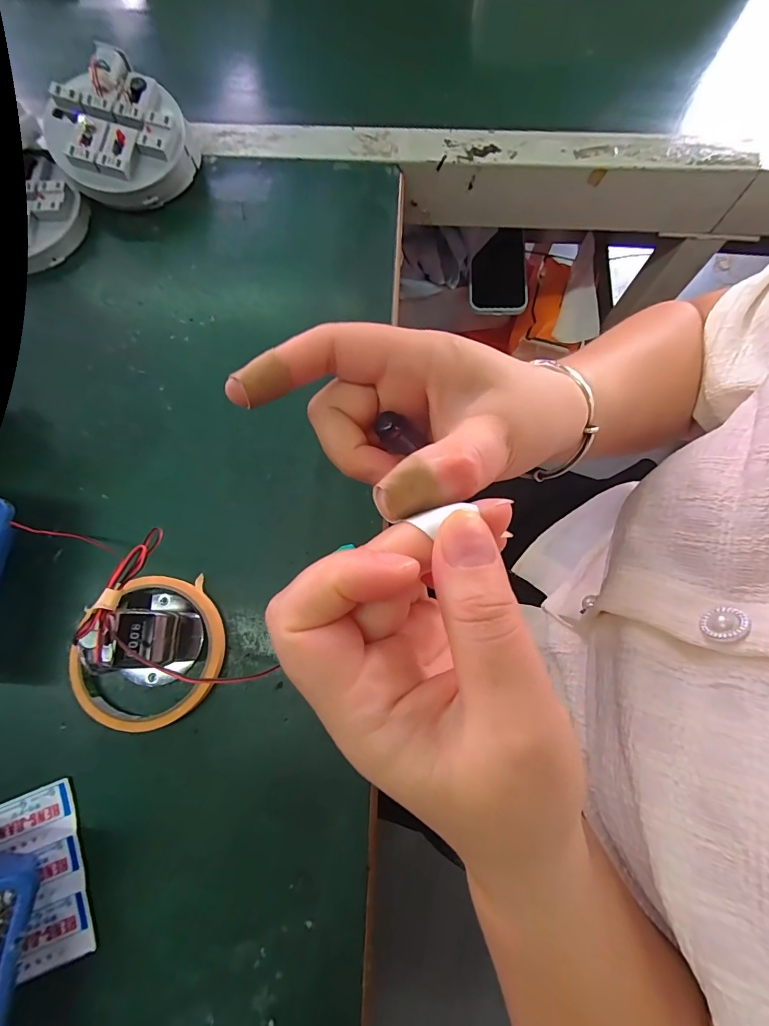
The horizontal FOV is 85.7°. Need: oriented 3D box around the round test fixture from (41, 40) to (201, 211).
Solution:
[{"bbox_3d":[-0.210,-0.300,0.335,0.107,0.059,0.086,-34,77,-8],"label":"round test fixture"}]

